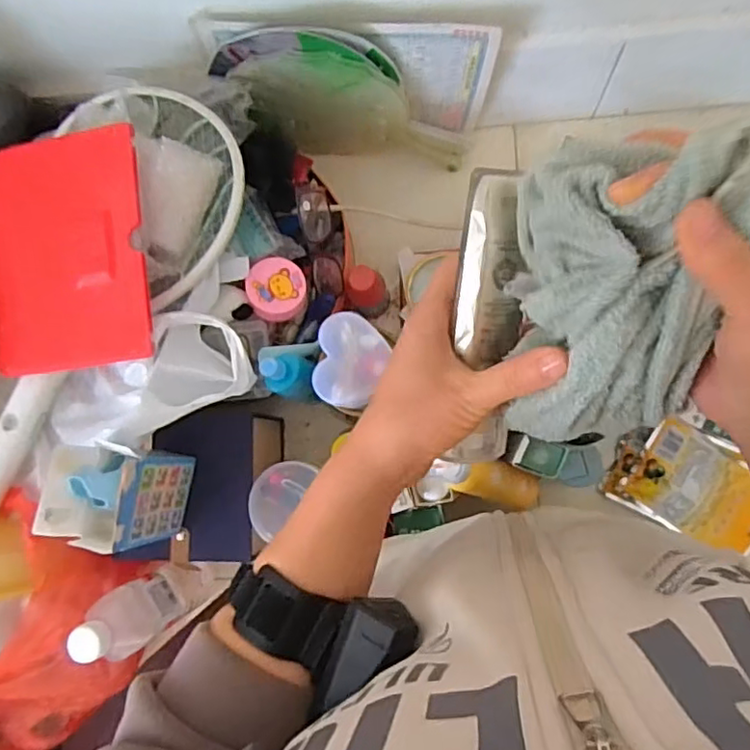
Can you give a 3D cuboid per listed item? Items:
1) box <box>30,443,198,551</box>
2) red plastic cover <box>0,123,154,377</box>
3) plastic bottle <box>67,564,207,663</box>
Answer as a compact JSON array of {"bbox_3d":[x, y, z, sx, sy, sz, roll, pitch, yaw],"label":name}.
[{"bbox_3d":[-0.234,0.110,0.565,0.069,0.134,0.087,10,85,8],"label":"box"},{"bbox_3d":[-0.289,-0.112,0.566,0.160,0.011,0.210,-7,91,11],"label":"red plastic cover"},{"bbox_3d":[-0.239,0.237,0.594,0.051,0.141,0.060,-36,80,25],"label":"plastic bottle"}]

